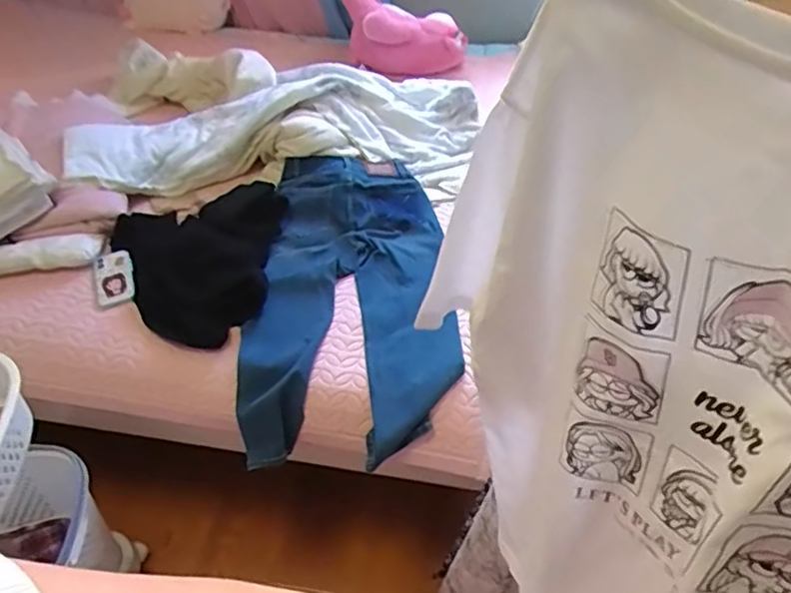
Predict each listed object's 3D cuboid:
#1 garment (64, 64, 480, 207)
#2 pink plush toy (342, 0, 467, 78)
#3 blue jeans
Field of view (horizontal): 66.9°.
[{"bbox_3d":[-0.288,-0.431,1.547,1.016,0.201,0.348,1,47,-3],"label":"garment"},{"bbox_3d":[0.025,-0.767,1.736,0.339,0.215,0.187,0,47,-3],"label":"pink plush toy"},{"bbox_3d":[-0.097,-0.014,1.294,0.422,0.146,0.740,0,47,-4],"label":"blue jeans"}]

